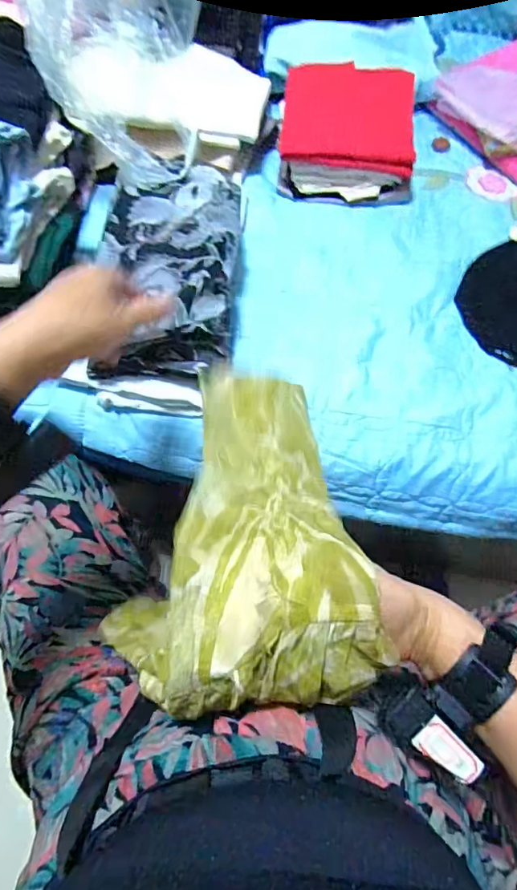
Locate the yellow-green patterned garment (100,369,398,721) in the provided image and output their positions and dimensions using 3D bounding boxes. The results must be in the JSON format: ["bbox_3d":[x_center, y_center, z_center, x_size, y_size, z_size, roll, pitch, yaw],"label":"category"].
[{"bbox_3d":[-0.008,0.042,0.427,0.173,0.080,0.331,1,39,-1],"label":"yellow-green patterned garment"}]

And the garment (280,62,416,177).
[{"bbox_3d":[0.135,-0.482,0.725,0.190,0.022,0.166,10,81,1],"label":"garment"}]

